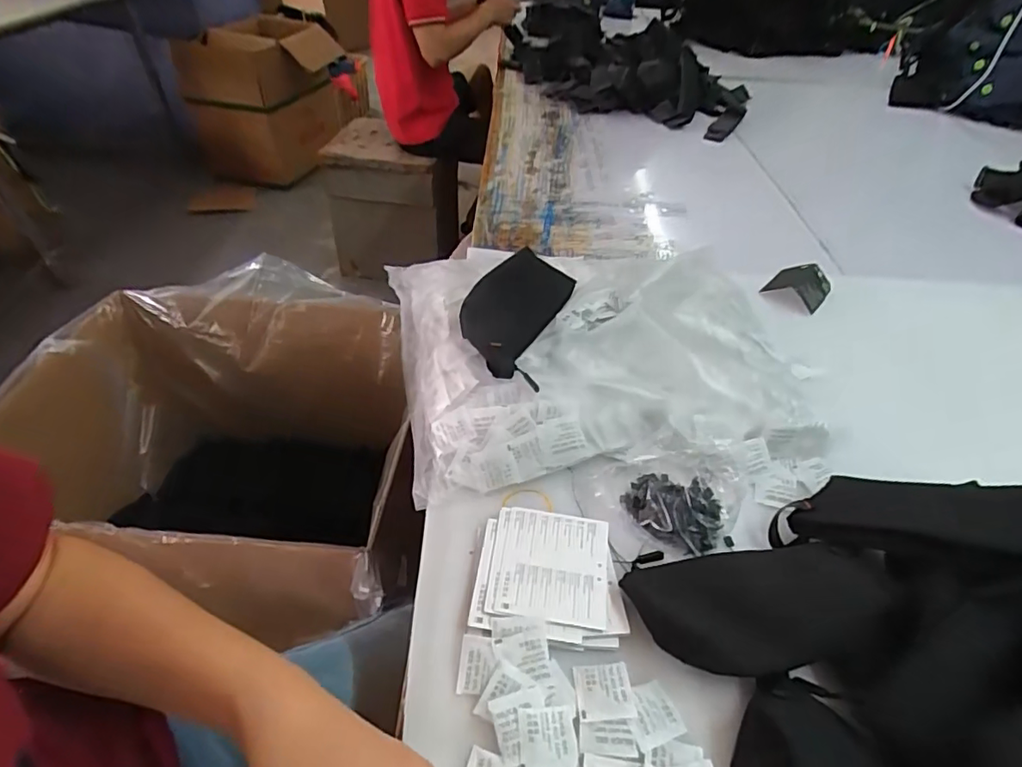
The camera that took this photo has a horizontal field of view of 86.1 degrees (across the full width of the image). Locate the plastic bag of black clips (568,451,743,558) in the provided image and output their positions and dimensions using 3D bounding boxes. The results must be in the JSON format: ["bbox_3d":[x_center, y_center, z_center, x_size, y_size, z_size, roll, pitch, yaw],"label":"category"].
[{"bbox_3d":[0.147,0.104,0.512,0.159,0.035,0.107,-1,44,-5],"label":"plastic bag of black clips"}]

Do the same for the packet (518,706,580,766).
[{"bbox_3d":[0.026,0.244,0.374,0.041,0.006,0.039,-2,44,-6],"label":"packet"}]

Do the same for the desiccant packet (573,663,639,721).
[{"bbox_3d":[0.069,0.226,0.402,0.040,0.005,0.037,0,44,-4],"label":"desiccant packet"}]

